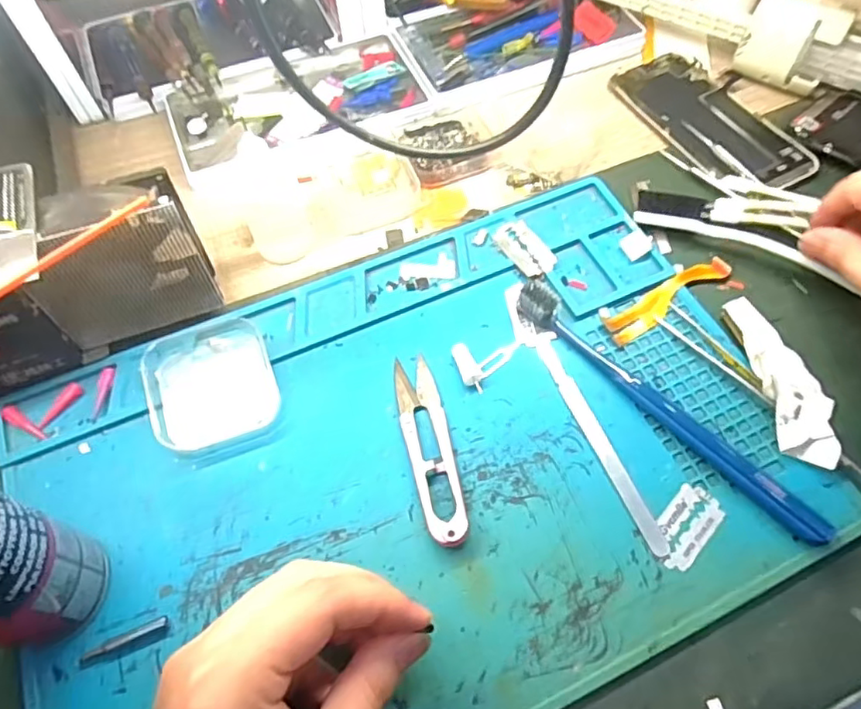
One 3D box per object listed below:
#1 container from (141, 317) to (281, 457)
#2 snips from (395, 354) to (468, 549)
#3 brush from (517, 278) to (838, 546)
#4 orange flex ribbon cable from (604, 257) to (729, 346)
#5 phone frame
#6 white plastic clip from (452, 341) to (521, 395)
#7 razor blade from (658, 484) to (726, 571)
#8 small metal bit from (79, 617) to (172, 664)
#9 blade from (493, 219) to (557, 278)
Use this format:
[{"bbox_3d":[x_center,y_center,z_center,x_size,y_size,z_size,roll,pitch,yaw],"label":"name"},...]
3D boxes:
[{"bbox_3d":[-0.116,0.012,0.312,0.060,0.017,0.074,-16,63,-7],"label":"container"},{"bbox_3d":[0.000,0.045,0.296,0.023,0.011,0.100,-13,62,-6],"label":"snips"},{"bbox_3d":[0.118,0.022,0.302,0.021,0.017,0.187,-41,68,-18],"label":"brush"},{"bbox_3d":[0.138,-0.033,0.341,0.088,0.004,0.019,-30,65,-14],"label":"orange flex ribbon cable"},{"bbox_3d":[0.195,-0.165,0.413,0.076,0.013,0.141,-26,64,-12],"label":"phone frame"},{"bbox_3d":[0.028,0.000,0.323,0.027,0.006,0.039,34,68,18],"label":"white plastic clip"},{"bbox_3d":[0.122,0.080,0.277,0.022,0.004,0.040,36,68,19],"label":"razor blade"},{"bbox_3d":[-0.133,0.124,0.258,0.036,0.004,0.005,-22,64,-10],"label":"small metal bit"},{"bbox_3d":[0.058,-0.065,0.356,0.024,0.004,0.041,-29,65,-14],"label":"blade"}]

